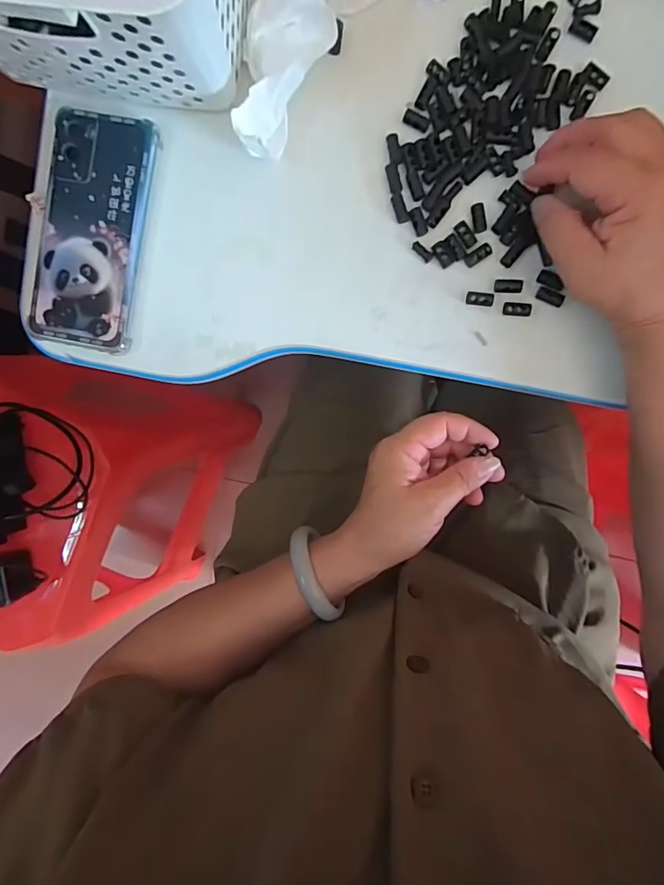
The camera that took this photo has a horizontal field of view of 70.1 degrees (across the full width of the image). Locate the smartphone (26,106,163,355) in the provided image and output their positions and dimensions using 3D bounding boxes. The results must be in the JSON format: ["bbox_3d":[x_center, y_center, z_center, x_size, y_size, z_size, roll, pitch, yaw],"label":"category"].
[{"bbox_3d":[-0.175,-0.152,0.343,0.079,0.010,0.160,12,96,4],"label":"smartphone"}]

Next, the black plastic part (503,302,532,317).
[{"bbox_3d":[0.130,-0.093,0.332,0.018,0.004,0.009,8,96,4],"label":"black plastic part"}]

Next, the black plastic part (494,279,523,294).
[{"bbox_3d":[0.124,-0.109,0.331,0.018,0.004,0.009,7,96,4],"label":"black plastic part"}]

